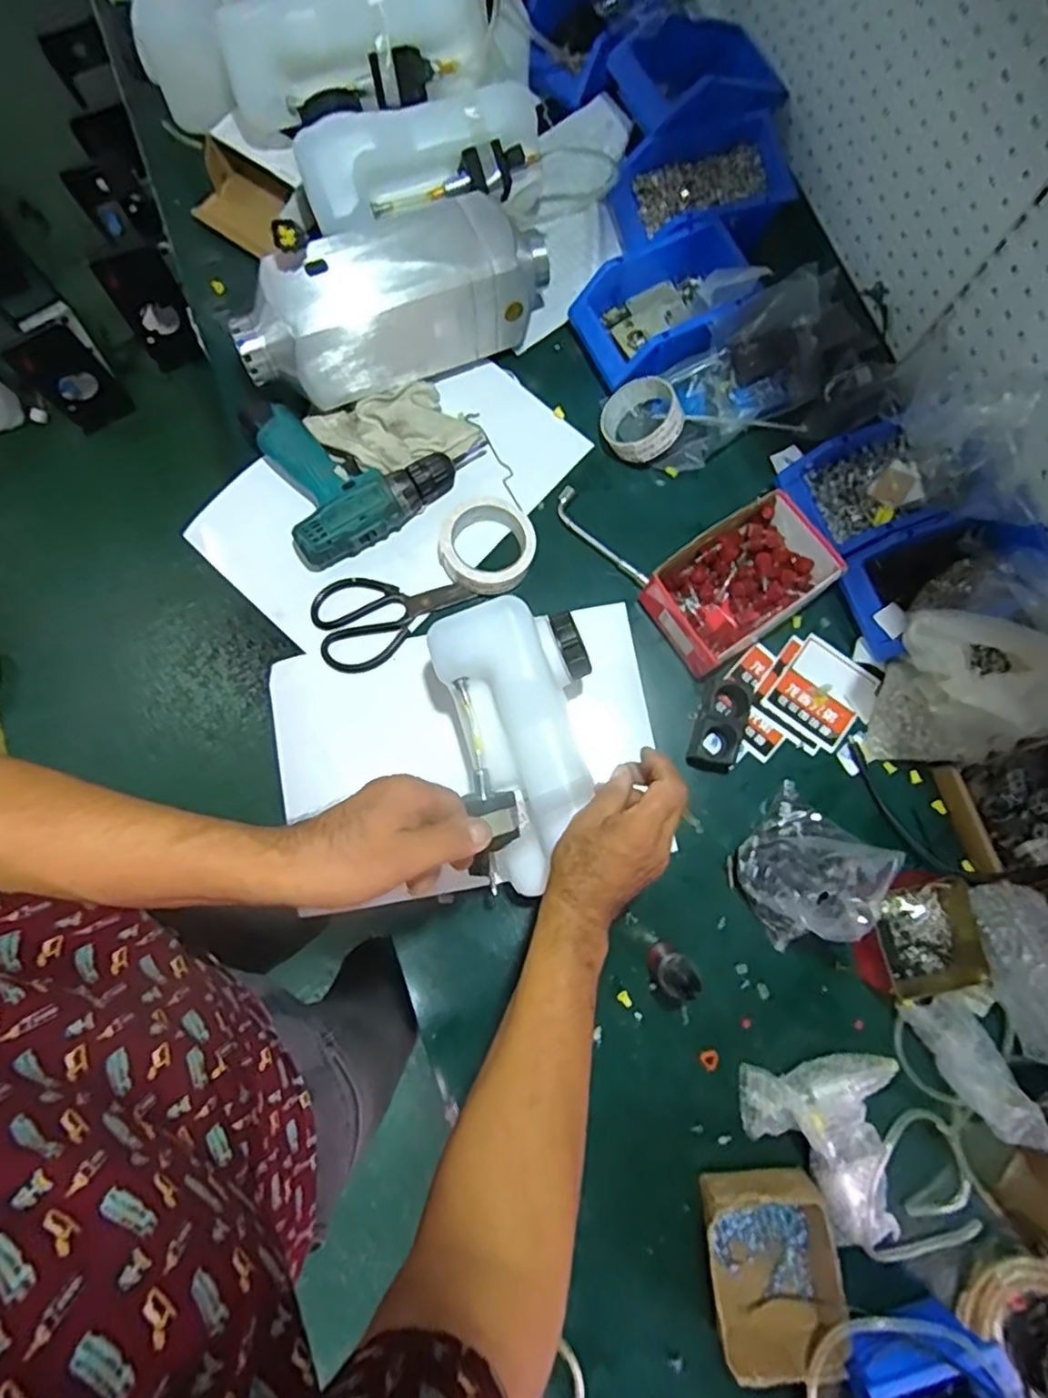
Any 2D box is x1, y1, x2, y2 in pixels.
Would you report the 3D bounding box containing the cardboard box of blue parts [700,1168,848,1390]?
[{"bbox_3d":[0.213,0.490,0.561,0.111,0.053,0.135,-7,80,-1],"label":"cardboard box of blue parts"}]

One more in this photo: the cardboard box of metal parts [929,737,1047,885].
[{"bbox_3d":[0.515,0.107,0.632,0.183,0.071,0.134,-16,80,-3],"label":"cardboard box of metal parts"}]

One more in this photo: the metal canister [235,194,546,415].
[{"bbox_3d":[-0.138,-0.423,0.712,0.340,0.132,0.126,-26,81,-5],"label":"metal canister"}]

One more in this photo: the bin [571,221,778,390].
[{"bbox_3d":[0.164,-0.441,0.723,0.197,0.082,0.124,-27,81,-5],"label":"bin"}]

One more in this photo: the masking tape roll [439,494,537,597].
[{"bbox_3d":[-0.036,-0.162,0.699,0.098,0.044,0.103,0,79,0],"label":"masking tape roll"}]

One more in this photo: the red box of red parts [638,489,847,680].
[{"bbox_3d":[0.224,-0.121,0.681,0.187,0.056,0.116,-35,81,-6],"label":"red box of red parts"}]

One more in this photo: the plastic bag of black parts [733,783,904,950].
[{"bbox_3d":[0.266,0.161,0.612,0.116,0.095,0.105,-41,82,-7],"label":"plastic bag of black parts"}]

